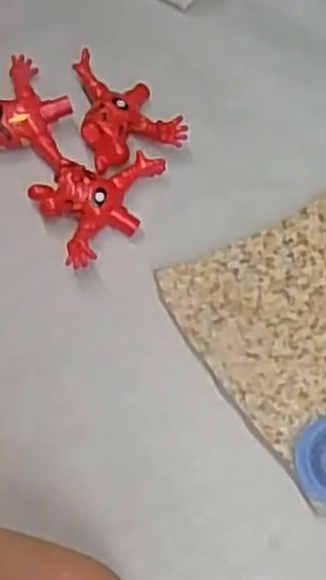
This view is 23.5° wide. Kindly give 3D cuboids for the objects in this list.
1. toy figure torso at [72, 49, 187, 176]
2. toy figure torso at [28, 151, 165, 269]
[{"bbox_3d":[-0.017,-0.067,0.284,0.033,0.014,0.046,-22,75,-15],"label":"toy figure torso"},{"bbox_3d":[-0.021,-0.034,0.272,0.047,0.012,0.033,-39,80,-18],"label":"toy figure torso"}]

